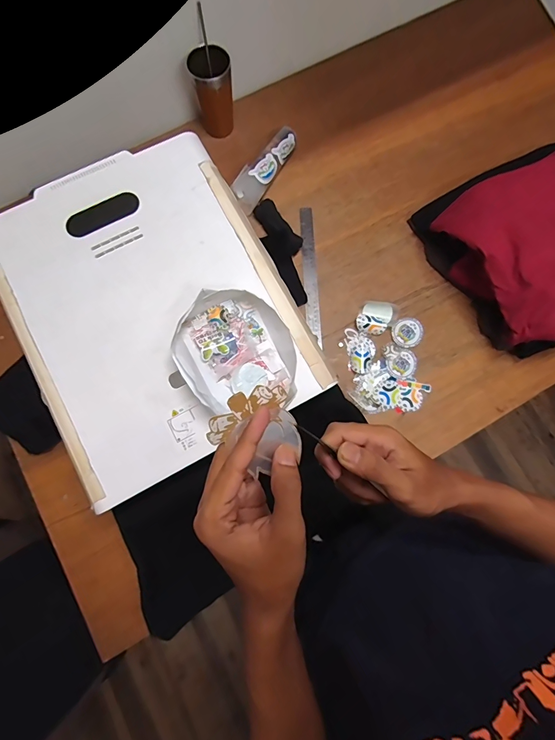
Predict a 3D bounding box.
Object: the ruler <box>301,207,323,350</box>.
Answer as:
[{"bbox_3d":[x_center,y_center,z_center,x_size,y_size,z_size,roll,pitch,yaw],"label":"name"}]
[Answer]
[{"bbox_3d":[0.068,-0.198,0.768,0.028,0.006,0.303,-5,79,5],"label":"ruler"}]

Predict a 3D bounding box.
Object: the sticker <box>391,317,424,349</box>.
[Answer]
[{"bbox_3d":[0.262,-0.075,0.742,0.061,0.009,0.059,0,78,0],"label":"sticker"}]

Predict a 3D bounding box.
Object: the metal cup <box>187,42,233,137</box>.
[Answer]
[{"bbox_3d":[-0.130,-0.564,0.764,0.080,0.142,0.066,-9,78,-2],"label":"metal cup"}]

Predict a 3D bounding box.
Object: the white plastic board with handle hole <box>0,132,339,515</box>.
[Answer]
[{"bbox_3d":[-0.197,-0.108,0.577,0.395,0.025,0.493,-28,80,-6],"label":"white plastic board with handle hole"}]

